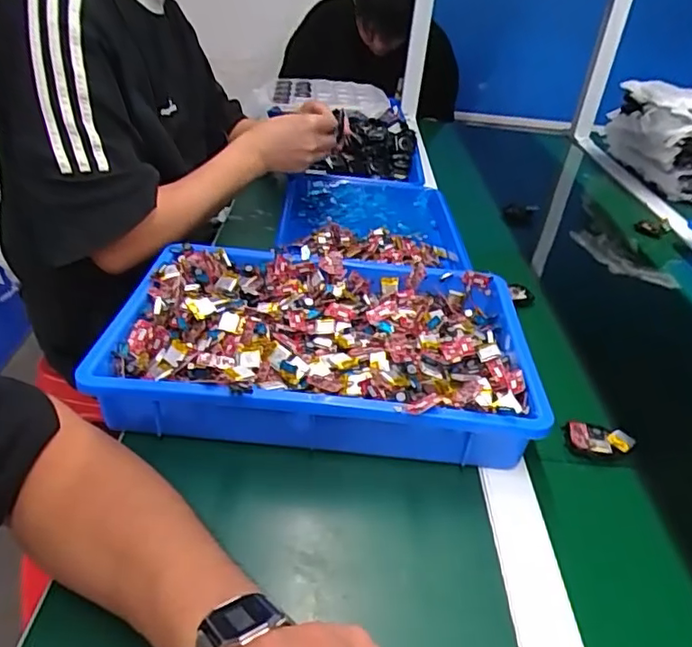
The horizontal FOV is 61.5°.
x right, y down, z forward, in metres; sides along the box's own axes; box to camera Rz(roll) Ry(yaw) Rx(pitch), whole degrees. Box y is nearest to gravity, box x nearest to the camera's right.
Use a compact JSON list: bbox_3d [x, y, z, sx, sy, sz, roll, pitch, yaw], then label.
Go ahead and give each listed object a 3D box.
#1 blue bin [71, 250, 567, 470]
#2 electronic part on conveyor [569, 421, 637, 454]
[{"bbox_3d":[-0.017,0.015,0.546,0.373,0.057,0.239,6,34,1],"label":"blue bin"},{"bbox_3d":[0.229,0.104,0.524,0.053,0.017,0.032,7,34,2],"label":"electronic part on conveyor"}]

